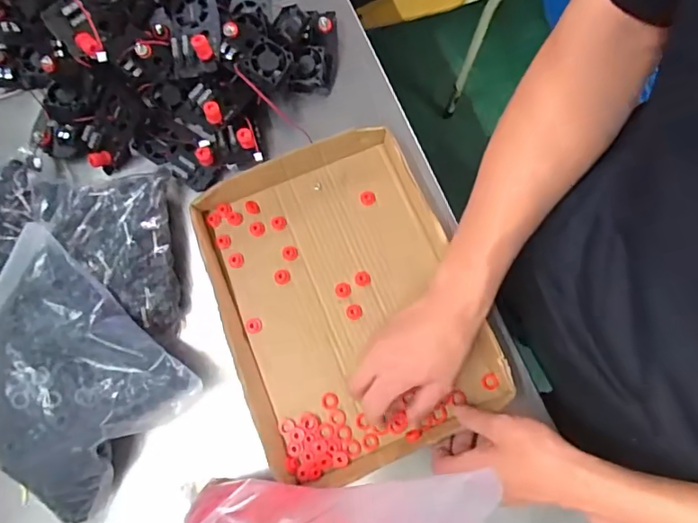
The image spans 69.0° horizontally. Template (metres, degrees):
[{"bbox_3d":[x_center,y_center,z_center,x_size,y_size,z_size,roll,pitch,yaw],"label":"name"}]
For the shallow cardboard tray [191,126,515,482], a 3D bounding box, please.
[{"bbox_3d":[-0.009,0.037,0.527,0.246,0.043,0.321,-25,77,-5],"label":"shallow cardboard tray"}]

